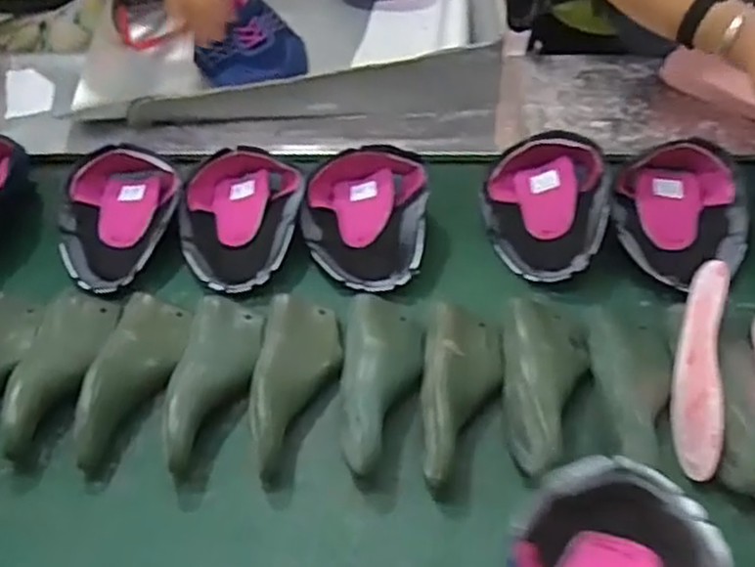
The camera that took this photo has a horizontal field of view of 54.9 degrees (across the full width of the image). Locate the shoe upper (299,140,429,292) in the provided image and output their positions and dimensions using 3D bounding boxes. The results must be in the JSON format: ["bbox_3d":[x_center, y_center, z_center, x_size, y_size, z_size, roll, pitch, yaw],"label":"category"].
[{"bbox_3d":[-0.016,-0.081,0.936,0.175,0.075,0.191,-3,76,16],"label":"shoe upper"}]

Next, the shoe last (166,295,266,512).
[{"bbox_3d":[-0.179,0.112,0.795,0.085,0.069,0.236,2,51,5],"label":"shoe last"}]

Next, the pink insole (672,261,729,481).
[{"bbox_3d":[0.332,0.087,0.750,0.011,0.073,0.218,12,73,-13],"label":"pink insole"}]

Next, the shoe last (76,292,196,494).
[{"bbox_3d":[-0.266,0.096,0.806,0.093,0.087,0.232,0,51,3],"label":"shoe last"}]

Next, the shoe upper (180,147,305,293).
[{"bbox_3d":[-0.175,-0.083,0.932,0.163,0.073,0.181,-5,50,-1],"label":"shoe upper"}]

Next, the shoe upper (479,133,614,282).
[{"bbox_3d":[0.211,-0.093,0.929,0.154,0.114,0.196,6,51,8],"label":"shoe upper"}]

